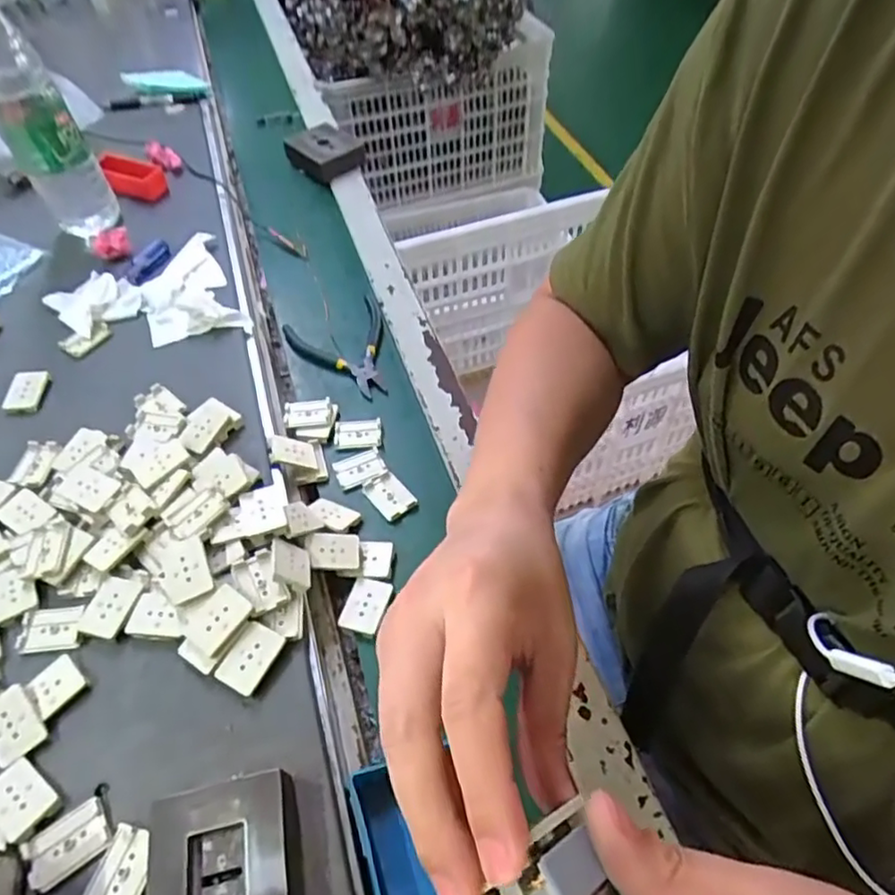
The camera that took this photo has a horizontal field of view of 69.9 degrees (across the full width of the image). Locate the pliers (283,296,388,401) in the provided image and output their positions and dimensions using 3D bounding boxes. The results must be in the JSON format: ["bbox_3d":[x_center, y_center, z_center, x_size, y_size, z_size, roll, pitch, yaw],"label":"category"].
[{"bbox_3d":[-0.090,-0.092,0.593,0.094,0.009,0.127,-24,55,-15],"label":"pliers"}]

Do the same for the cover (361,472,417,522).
[{"bbox_3d":[-0.045,0.037,0.493,0.028,0.004,0.039,-34,58,-21],"label":"cover"}]

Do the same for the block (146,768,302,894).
[{"bbox_3d":[-0.105,0.205,0.307,0.068,0.028,0.079,-12,52,-7],"label":"block"}]

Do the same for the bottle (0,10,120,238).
[{"bbox_3d":[-0.385,-0.314,0.584,0.068,0.206,0.065,-30,58,-19],"label":"bottle"}]

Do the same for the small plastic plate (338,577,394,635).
[{"bbox_3d":[-0.056,0.106,0.435,0.028,0.004,0.036,13,54,13],"label":"small plastic plate"}]

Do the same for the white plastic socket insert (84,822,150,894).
[{"bbox_3d":[-0.163,0.213,0.321,0.027,0.005,0.038,11,53,11],"label":"white plastic socket insert"}]

